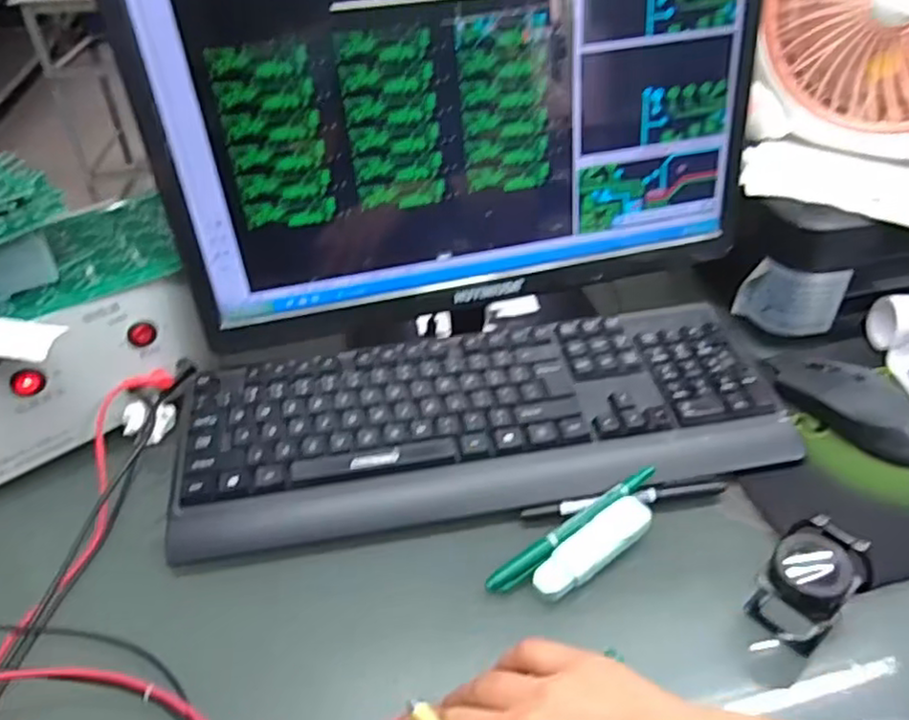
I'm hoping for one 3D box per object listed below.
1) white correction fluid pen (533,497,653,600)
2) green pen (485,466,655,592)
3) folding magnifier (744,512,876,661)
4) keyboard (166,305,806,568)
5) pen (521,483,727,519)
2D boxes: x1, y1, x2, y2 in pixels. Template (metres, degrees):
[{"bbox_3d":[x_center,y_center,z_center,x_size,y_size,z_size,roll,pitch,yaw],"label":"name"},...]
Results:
[{"bbox_3d":[0.087,0.118,0.424,0.090,0.016,0.025,-26,44,-25],"label":"white correction fluid pen"},{"bbox_3d":[0.078,0.107,0.436,0.135,0.015,0.015,-27,45,-27],"label":"green pen"},{"bbox_3d":[0.201,0.127,0.382,0.058,0.060,0.047,-26,44,-25],"label":"folding magnifier"},{"bbox_3d":[0.020,0.036,0.499,0.430,0.024,0.156,-8,39,-6],"label":"keyboard"},{"bbox_3d":[0.115,0.094,0.452,0.139,0.010,0.013,-7,39,-5],"label":"pen"}]

